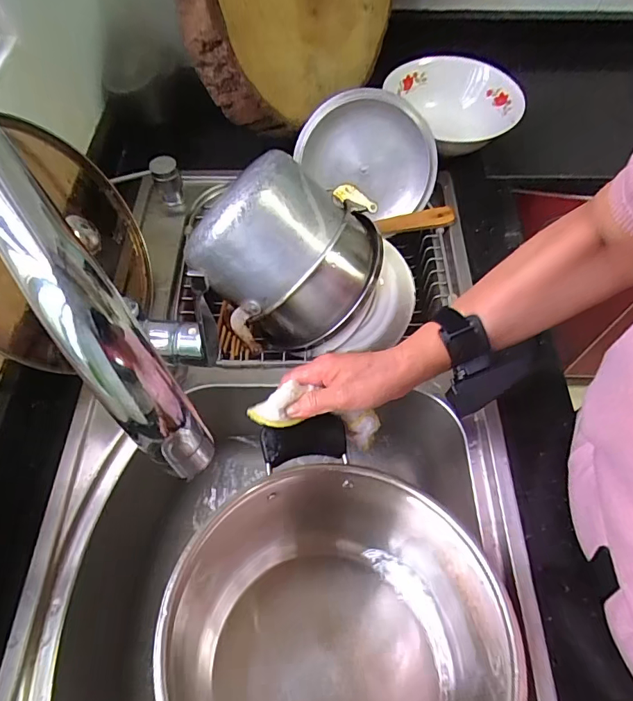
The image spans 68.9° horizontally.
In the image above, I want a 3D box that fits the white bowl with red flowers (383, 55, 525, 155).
[{"bbox_3d":[0.198,-0.351,0.675,0.171,0.066,0.188,0,60,0],"label":"white bowl with red flowers"}]

